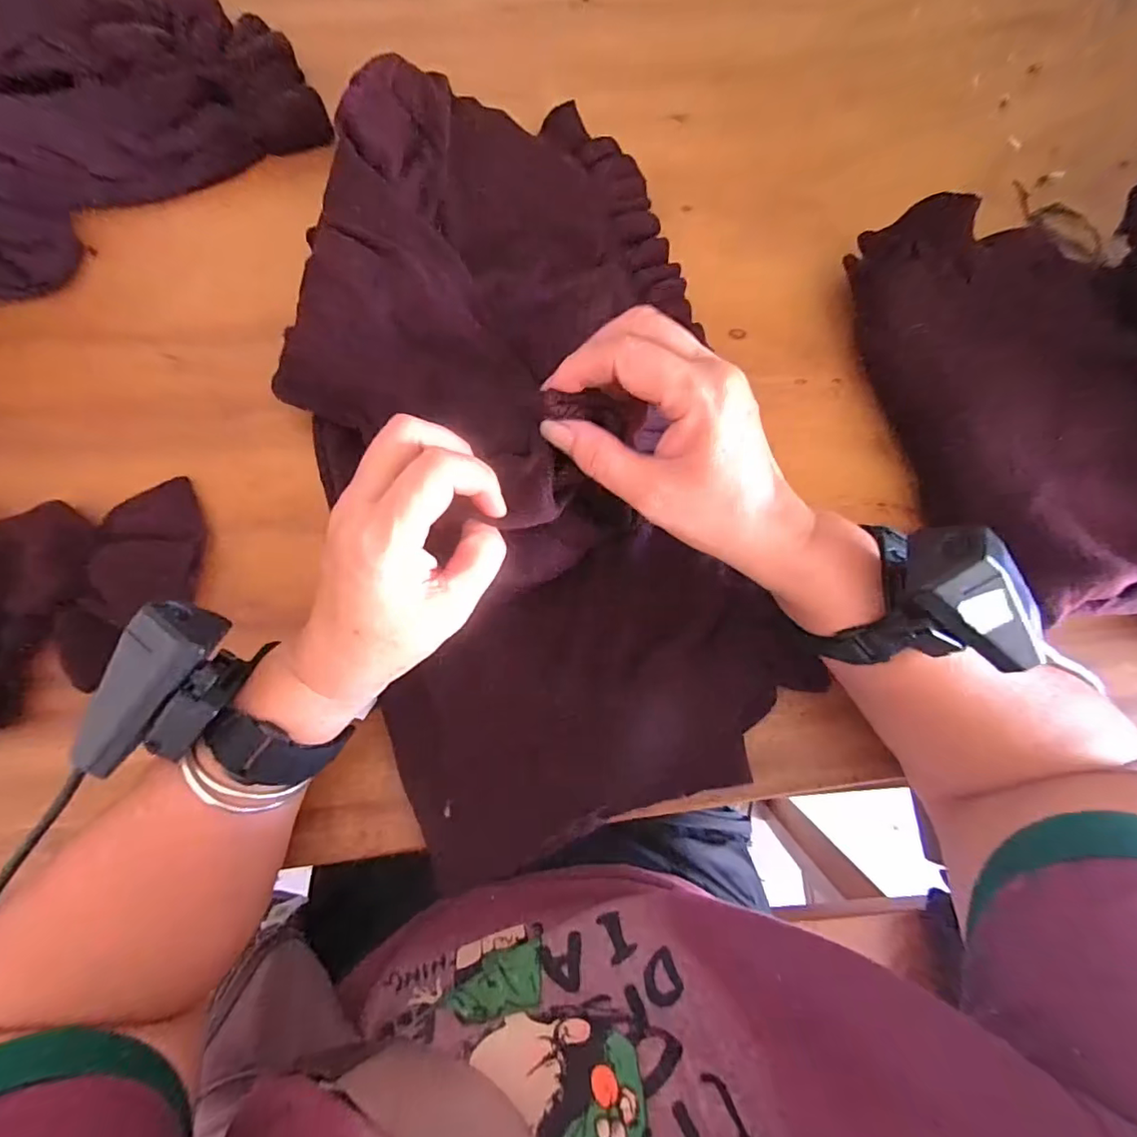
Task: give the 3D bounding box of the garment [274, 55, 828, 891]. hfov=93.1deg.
[{"bbox_3d":[-0.027,-0.091,0.340,0.252,0.051,0.483,-13,80,-4],"label":"garment"}]

